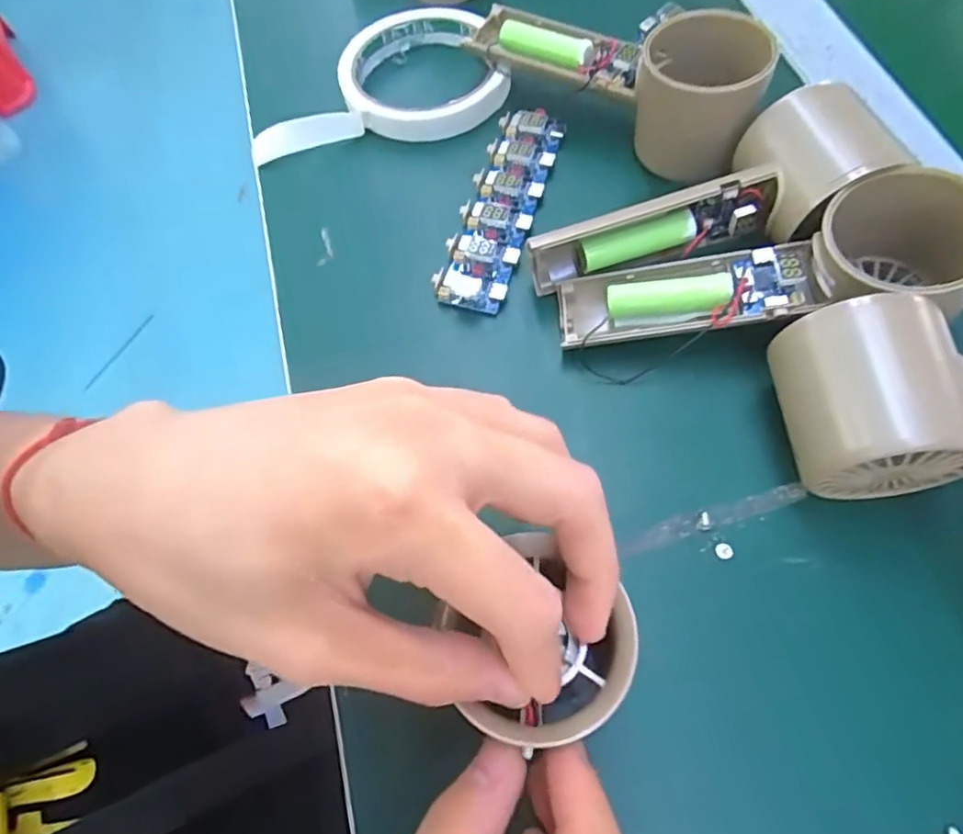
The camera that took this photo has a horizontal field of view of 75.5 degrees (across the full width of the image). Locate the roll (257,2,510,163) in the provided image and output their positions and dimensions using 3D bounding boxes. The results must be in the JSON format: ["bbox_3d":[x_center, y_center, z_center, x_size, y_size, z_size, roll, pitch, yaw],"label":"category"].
[{"bbox_3d":[-0.060,-0.185,0.345,0.138,0.015,0.083,-15,65,-4],"label":"roll"}]

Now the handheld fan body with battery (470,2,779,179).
[{"bbox_3d":[0.066,-0.180,0.313,0.157,0.053,0.055,38,72,18],"label":"handheld fan body with battery"}]

